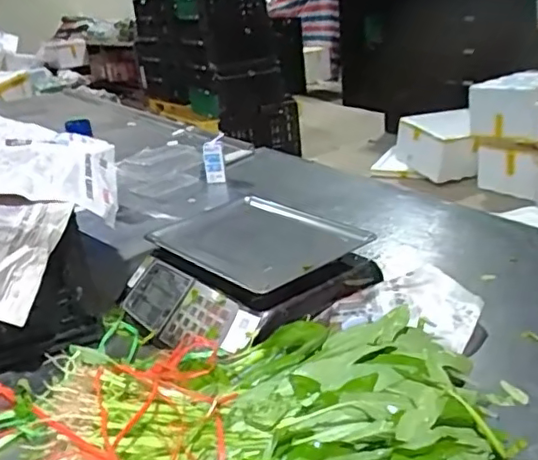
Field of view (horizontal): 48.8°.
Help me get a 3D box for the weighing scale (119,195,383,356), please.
[{"bbox_3d":[-0.063,0.071,0.999,0.302,0.128,0.395,-23,28,-36],"label":"weighing scale"}]

